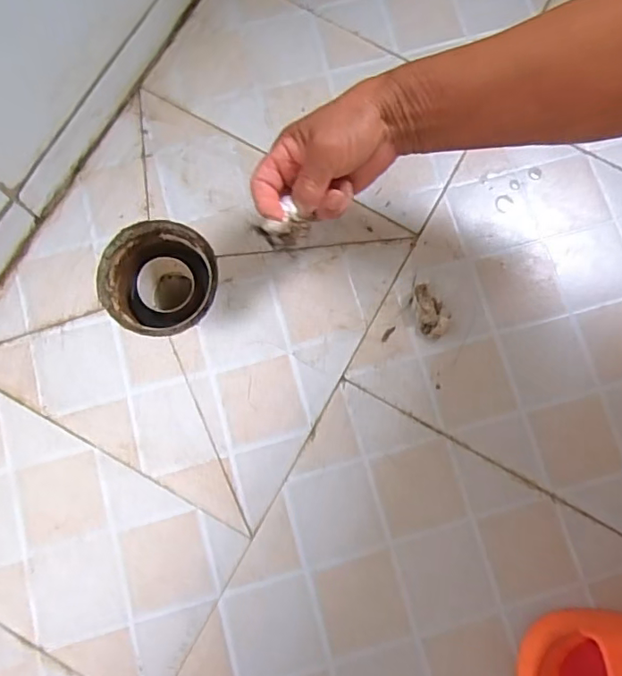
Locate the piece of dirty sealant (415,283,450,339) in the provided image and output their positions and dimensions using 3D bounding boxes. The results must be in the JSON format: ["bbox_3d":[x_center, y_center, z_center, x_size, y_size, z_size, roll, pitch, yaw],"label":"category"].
[{"bbox_3d":[0.103,-0.023,0.452,0.024,0.019,0.045,-12,79,-3],"label":"piece of dirty sealant"}]

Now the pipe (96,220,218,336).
[{"bbox_3d":[-0.139,-0.046,0.516,0.106,0.093,0.107,-4,80,-2],"label":"pipe"}]

